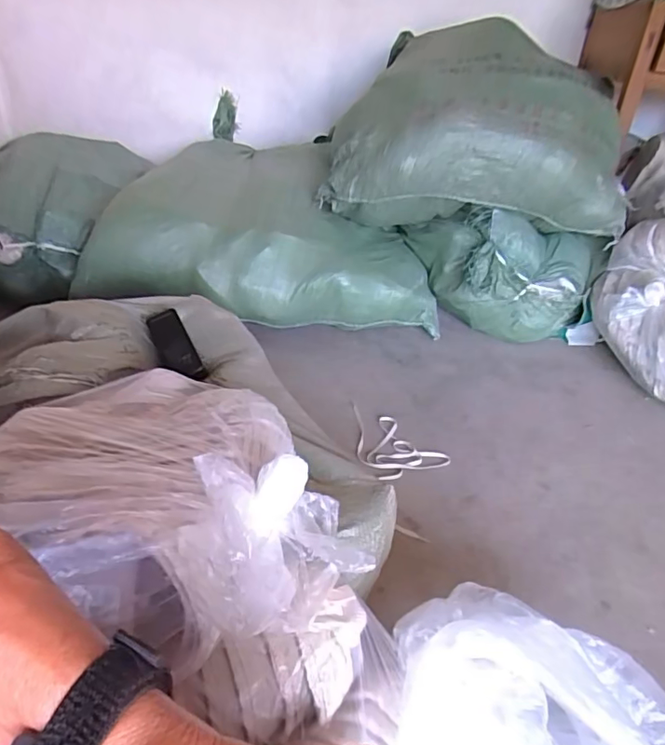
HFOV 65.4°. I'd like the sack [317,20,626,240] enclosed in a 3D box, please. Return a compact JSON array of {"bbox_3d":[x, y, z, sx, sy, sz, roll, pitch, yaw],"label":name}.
[{"bbox_3d":[0.350,-0.658,1.423,0.745,0.421,0.523,-1,34,-5],"label":"sack"}]

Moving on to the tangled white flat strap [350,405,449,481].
[{"bbox_3d":[0.119,0.133,1.064,0.165,0.014,0.211,-10,36,-19],"label":"tangled white flat strap"}]

